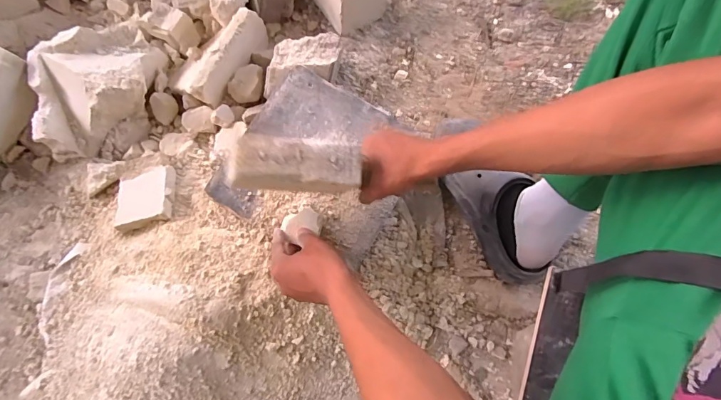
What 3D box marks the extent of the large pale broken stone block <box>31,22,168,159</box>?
[{"bbox_3d":[-0.405,-0.176,0.657,0.183,0.096,0.179,-17,75,-6],"label":"large pale broken stone block"}]

